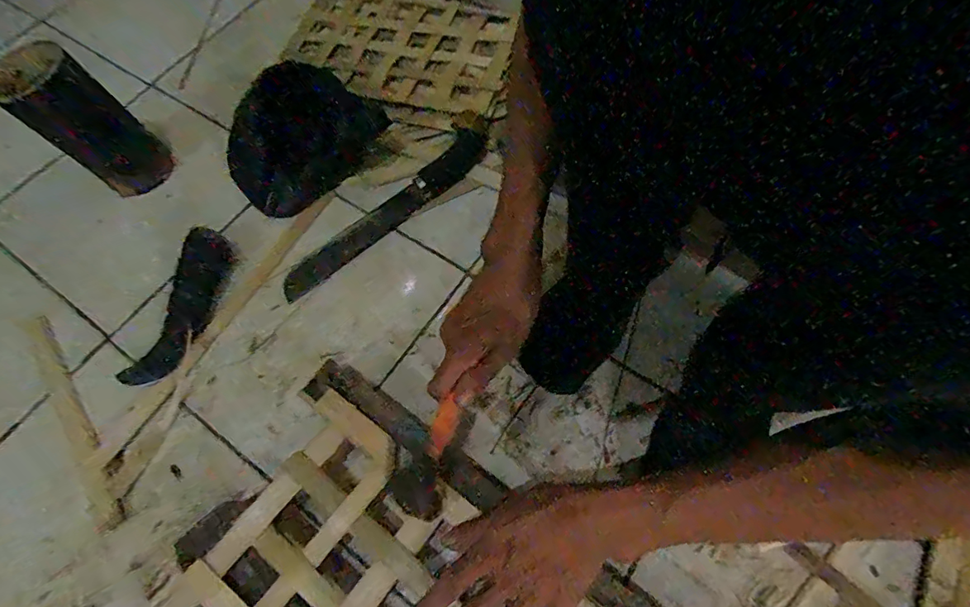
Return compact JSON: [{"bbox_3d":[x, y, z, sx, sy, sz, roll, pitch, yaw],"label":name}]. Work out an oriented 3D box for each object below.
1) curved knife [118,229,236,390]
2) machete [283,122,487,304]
[{"bbox_3d":[-0.348,0.002,0.529,0.062,0.027,0.186,15,68,10],"label":"curved knife"},{"bbox_3d":[-0.120,-0.116,0.574,0.309,0.025,0.045,-40,70,-14],"label":"machete"}]

